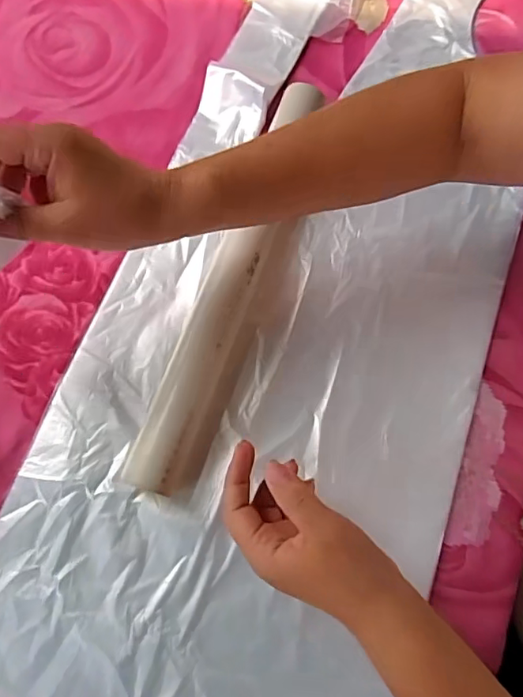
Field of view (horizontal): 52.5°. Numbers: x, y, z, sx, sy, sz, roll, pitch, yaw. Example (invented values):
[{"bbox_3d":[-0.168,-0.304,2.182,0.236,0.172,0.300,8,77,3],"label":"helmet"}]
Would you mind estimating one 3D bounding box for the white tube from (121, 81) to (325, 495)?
[{"bbox_3d":[-0.020,-0.058,0.424,0.045,0.041,0.354,20,74,4],"label":"white tube"}]

